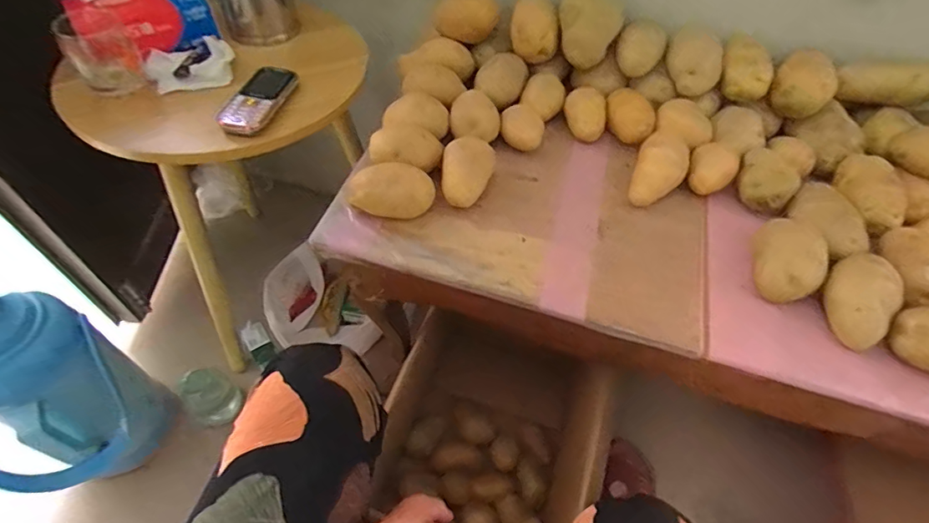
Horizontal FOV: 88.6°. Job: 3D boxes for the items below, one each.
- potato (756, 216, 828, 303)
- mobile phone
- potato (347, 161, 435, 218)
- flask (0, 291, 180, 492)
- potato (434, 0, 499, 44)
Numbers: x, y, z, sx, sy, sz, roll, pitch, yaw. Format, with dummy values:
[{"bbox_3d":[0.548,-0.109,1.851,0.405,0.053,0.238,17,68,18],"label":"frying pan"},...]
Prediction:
[{"bbox_3d":[0.329,-0.004,0.478,0.054,0.054,0.087,20,54,11],"label":"potato"},{"bbox_3d":[-0.243,-0.197,0.572,0.057,0.018,0.124,11,53,5],"label":"mobile phone"},{"bbox_3d":[-0.078,-0.079,0.511,0.088,0.059,0.052,2,53,-2],"label":"potato"},{"bbox_3d":[-0.545,0.193,0.642,0.123,0.337,0.190,9,53,3],"label":"flask"},{"bbox_3d":[0.003,-0.340,0.659,0.083,0.052,0.047,2,53,-2],"label":"potato"}]

